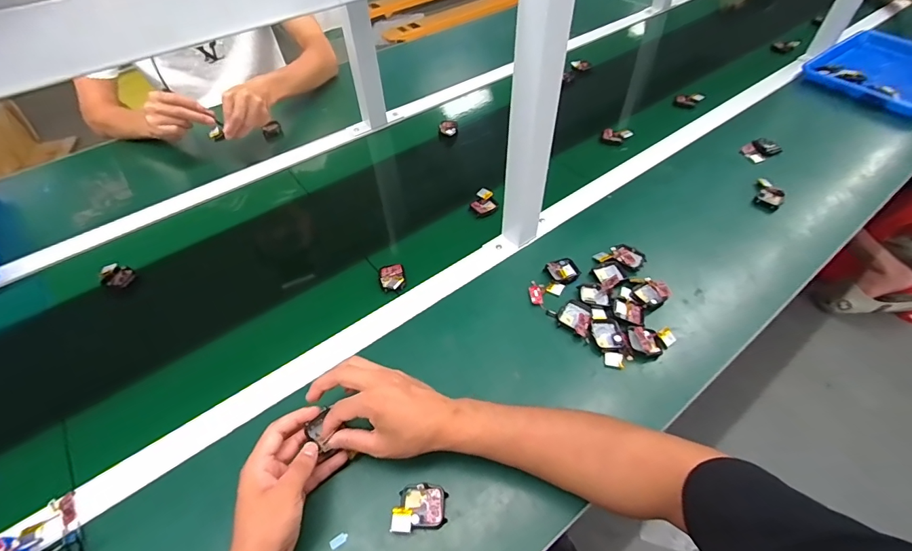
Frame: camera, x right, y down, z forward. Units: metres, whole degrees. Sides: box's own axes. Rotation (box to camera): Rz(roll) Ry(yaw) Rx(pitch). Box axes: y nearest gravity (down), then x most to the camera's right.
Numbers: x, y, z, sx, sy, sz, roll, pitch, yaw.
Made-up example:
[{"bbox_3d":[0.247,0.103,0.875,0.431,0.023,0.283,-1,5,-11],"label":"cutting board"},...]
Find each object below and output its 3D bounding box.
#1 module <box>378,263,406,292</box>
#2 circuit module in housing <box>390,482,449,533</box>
[{"bbox_3d":[-0.093,0.002,0.610,0.035,0.018,0.052,-10,51,-7],"label":"module"},{"bbox_3d":[-0.036,0.232,0.421,0.052,0.017,0.043,-2,50,0],"label":"circuit module in housing"}]

